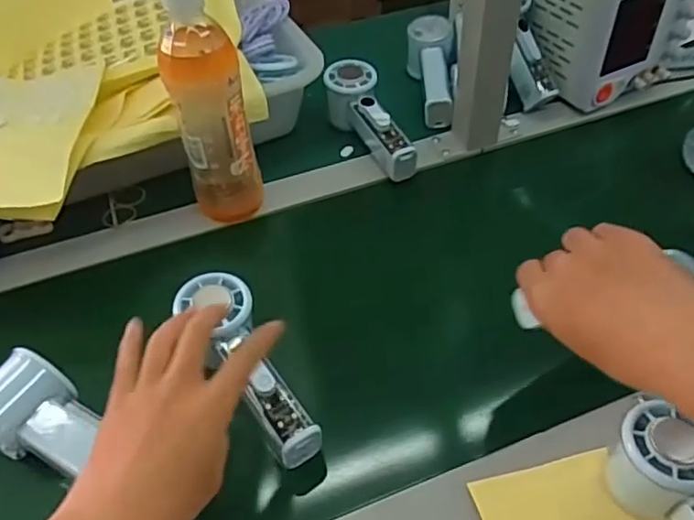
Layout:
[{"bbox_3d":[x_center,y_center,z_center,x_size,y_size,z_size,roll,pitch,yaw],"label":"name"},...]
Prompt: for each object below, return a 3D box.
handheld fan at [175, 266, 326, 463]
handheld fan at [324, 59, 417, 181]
[{"bbox_3d":[-0.073,0.075,0.446,0.049,0.027,0.157,-25,64,-20],"label":"handheld fan"},{"bbox_3d":[0.026,-0.147,0.659,0.050,0.053,0.157,-22,64,-17],"label":"handheld fan"}]

